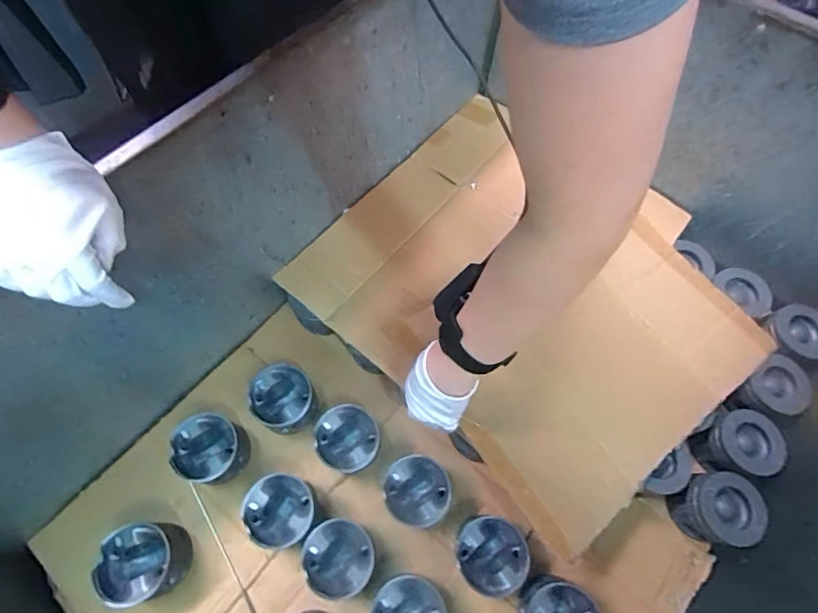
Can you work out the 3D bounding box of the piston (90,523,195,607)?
[{"bbox_3d":[-0.334,0.326,0.588,0.087,0.079,0.085,1,65,-3],"label":"piston"}]

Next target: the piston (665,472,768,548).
[{"bbox_3d":[0.417,0.277,0.628,0.086,0.072,0.087,1,65,-3],"label":"piston"}]

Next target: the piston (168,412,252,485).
[{"bbox_3d":[-0.279,0.204,0.652,0.089,0.074,0.087,1,65,-3],"label":"piston"}]

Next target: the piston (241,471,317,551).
[{"bbox_3d":[-0.171,0.279,0.623,0.089,0.074,0.089,1,65,-3],"label":"piston"}]

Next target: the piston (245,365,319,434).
[{"bbox_3d":[-0.185,0.141,0.684,0.090,0.075,0.099,-40,73,-19],"label":"piston"}]

